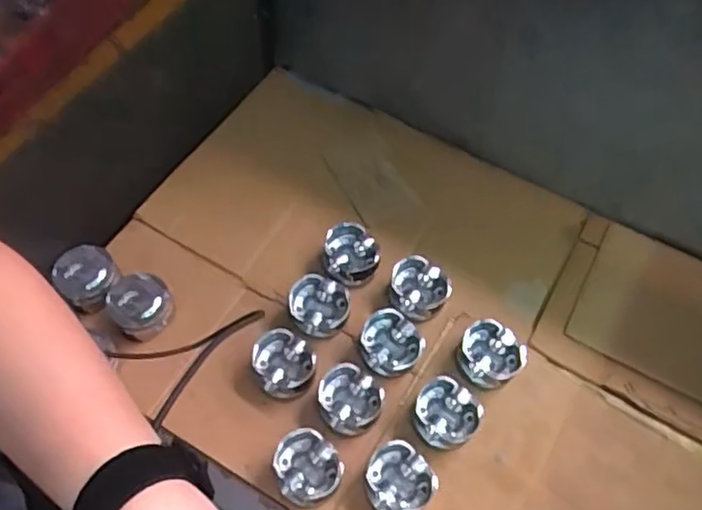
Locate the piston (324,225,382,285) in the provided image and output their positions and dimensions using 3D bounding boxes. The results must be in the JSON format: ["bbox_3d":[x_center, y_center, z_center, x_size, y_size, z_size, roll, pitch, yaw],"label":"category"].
[{"bbox_3d":[0.000,0.003,0.968,0.084,0.054,0.088,1,59,-1],"label":"piston"}]

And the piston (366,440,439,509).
[{"bbox_3d":[0.059,0.285,0.799,0.079,0.055,0.085,1,59,-1],"label":"piston"}]

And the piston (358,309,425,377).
[{"bbox_3d":[0.055,0.123,0.888,0.081,0.058,0.086,1,59,-1],"label":"piston"}]

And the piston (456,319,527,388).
[{"bbox_3d":[0.193,0.144,0.885,0.085,0.058,0.083,1,59,-1],"label":"piston"}]

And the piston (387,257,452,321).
[{"bbox_3d":[0.097,0.054,0.933,0.085,0.056,0.083,1,59,-1],"label":"piston"}]

